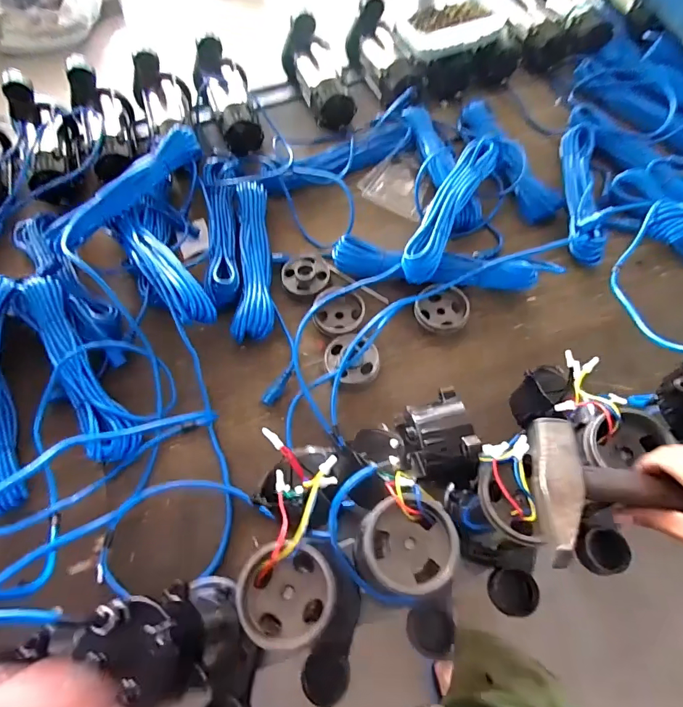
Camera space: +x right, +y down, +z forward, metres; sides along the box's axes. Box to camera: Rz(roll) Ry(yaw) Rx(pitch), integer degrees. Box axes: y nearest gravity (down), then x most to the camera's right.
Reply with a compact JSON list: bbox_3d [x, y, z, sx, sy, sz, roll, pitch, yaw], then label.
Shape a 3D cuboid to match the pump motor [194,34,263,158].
[{"bbox_3d":[-0.247,-0.570,0.949,0.106,0.094,0.260,-21,79,-8],"label":"pump motor"}]

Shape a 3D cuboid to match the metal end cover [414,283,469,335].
[{"bbox_3d":[0.172,-0.075,0.737,0.094,0.028,0.083,-3,63,1],"label":"metal end cover"}]

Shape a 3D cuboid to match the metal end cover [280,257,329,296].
[{"bbox_3d":[-0.067,-0.144,0.781,0.087,0.034,0.081,23,66,14],"label":"metal end cover"}]

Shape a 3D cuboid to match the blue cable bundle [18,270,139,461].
[{"bbox_3d":[-0.424,0.021,0.675,0.079,0.059,0.344,-33,66,-14],"label":"blue cable bundle"}]

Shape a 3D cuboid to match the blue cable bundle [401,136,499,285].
[{"bbox_3d":[0.201,-0.274,0.773,0.066,0.048,0.356,25,67,15],"label":"blue cable bundle"}]

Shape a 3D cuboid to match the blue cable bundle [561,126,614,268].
[{"bbox_3d":[0.467,-0.319,0.834,0.069,0.065,0.353,9,64,7],"label":"blue cable bundle"}]

